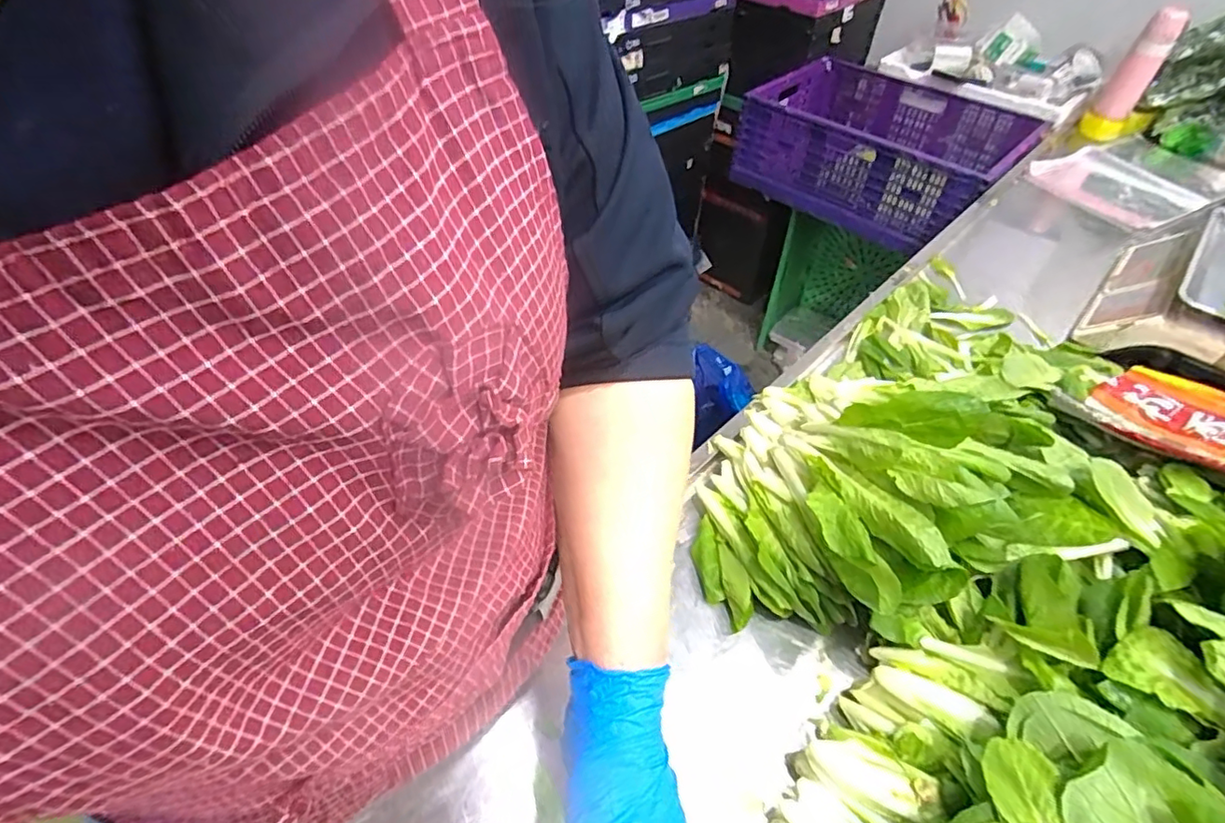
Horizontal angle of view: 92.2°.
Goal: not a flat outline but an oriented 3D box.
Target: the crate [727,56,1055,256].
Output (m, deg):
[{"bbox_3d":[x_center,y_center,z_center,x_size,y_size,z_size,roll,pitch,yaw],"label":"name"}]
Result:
[{"bbox_3d":[0.650,-0.651,1.482,0.387,0.220,0.647,-30,55,-27],"label":"crate"}]

